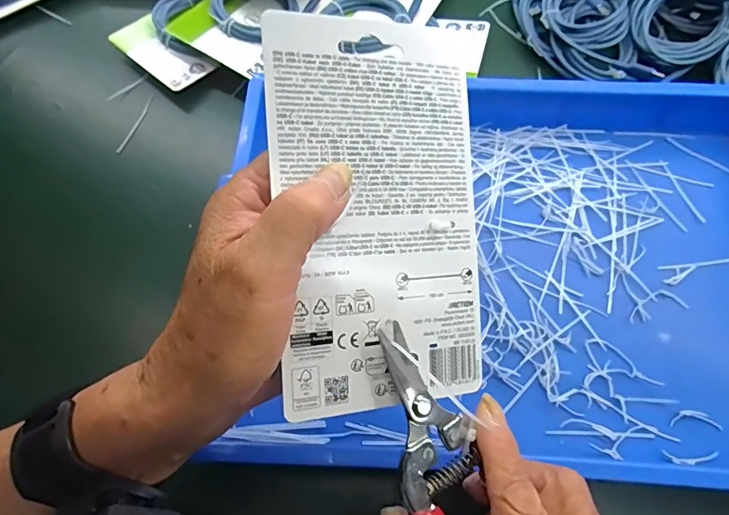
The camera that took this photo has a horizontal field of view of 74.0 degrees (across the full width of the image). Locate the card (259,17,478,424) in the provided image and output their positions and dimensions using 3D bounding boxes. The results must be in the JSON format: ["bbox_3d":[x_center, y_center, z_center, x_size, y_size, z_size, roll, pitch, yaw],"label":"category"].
[{"bbox_3d":[0.008,-0.018,0.225,0.100,0.004,0.179,-2,90,-20],"label":"card"}]

